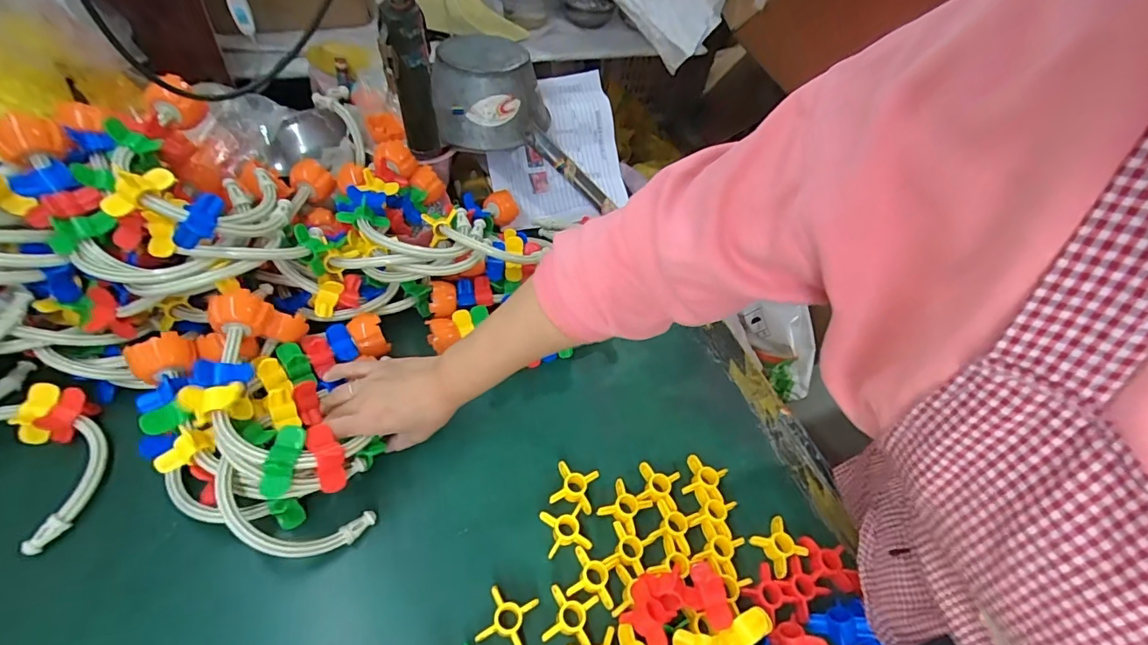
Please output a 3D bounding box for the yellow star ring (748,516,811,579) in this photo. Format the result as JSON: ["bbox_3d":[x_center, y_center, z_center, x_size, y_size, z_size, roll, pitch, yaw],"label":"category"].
[{"bbox_3d":[0.200,0.216,0.476,0.042,0.010,0.041,-28,59,-27],"label":"yellow star ring"}]

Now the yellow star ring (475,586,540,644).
[{"bbox_3d":[-0.055,0.248,0.409,0.041,0.014,0.041,15,50,5],"label":"yellow star ring"}]

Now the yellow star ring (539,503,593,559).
[{"bbox_3d":[-0.008,0.194,0.459,0.040,0.013,0.040,-7,52,-14],"label":"yellow star ring"}]

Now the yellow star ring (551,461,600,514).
[{"bbox_3d":[0.001,0.165,0.489,0.041,0.017,0.041,14,50,4],"label":"yellow star ring"}]

